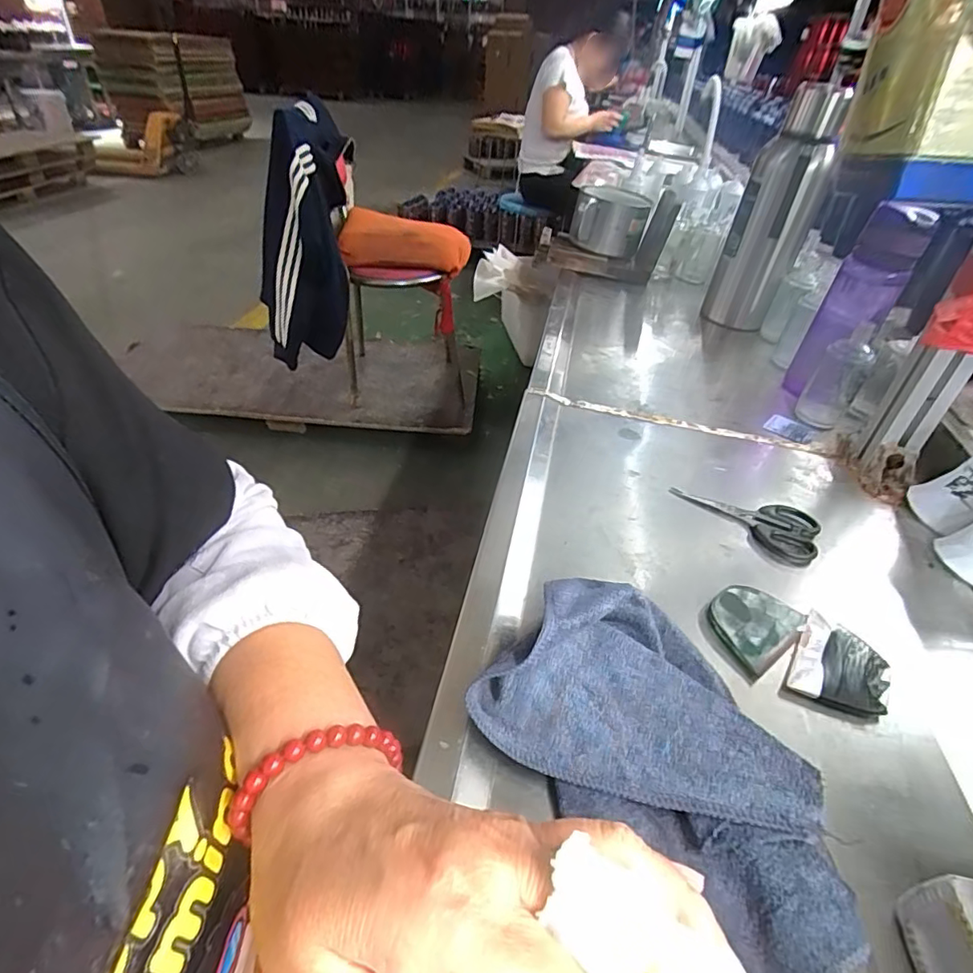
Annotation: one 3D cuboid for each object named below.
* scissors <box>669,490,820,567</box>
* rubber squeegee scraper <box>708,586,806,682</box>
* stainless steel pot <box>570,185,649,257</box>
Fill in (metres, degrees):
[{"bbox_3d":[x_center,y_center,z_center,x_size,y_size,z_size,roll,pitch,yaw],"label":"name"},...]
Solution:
[{"bbox_3d":[0.246,0.027,0.530,0.132,0.014,0.064,25,43,24],"label":"scissors"},{"bbox_3d":[0.201,0.102,0.421,0.078,0.010,0.057,-26,47,-32],"label":"rubber squeegee scraper"},{"bbox_3d":[0.228,-0.492,1.025,0.133,0.097,0.108,9,39,6],"label":"stainless steel pot"}]

